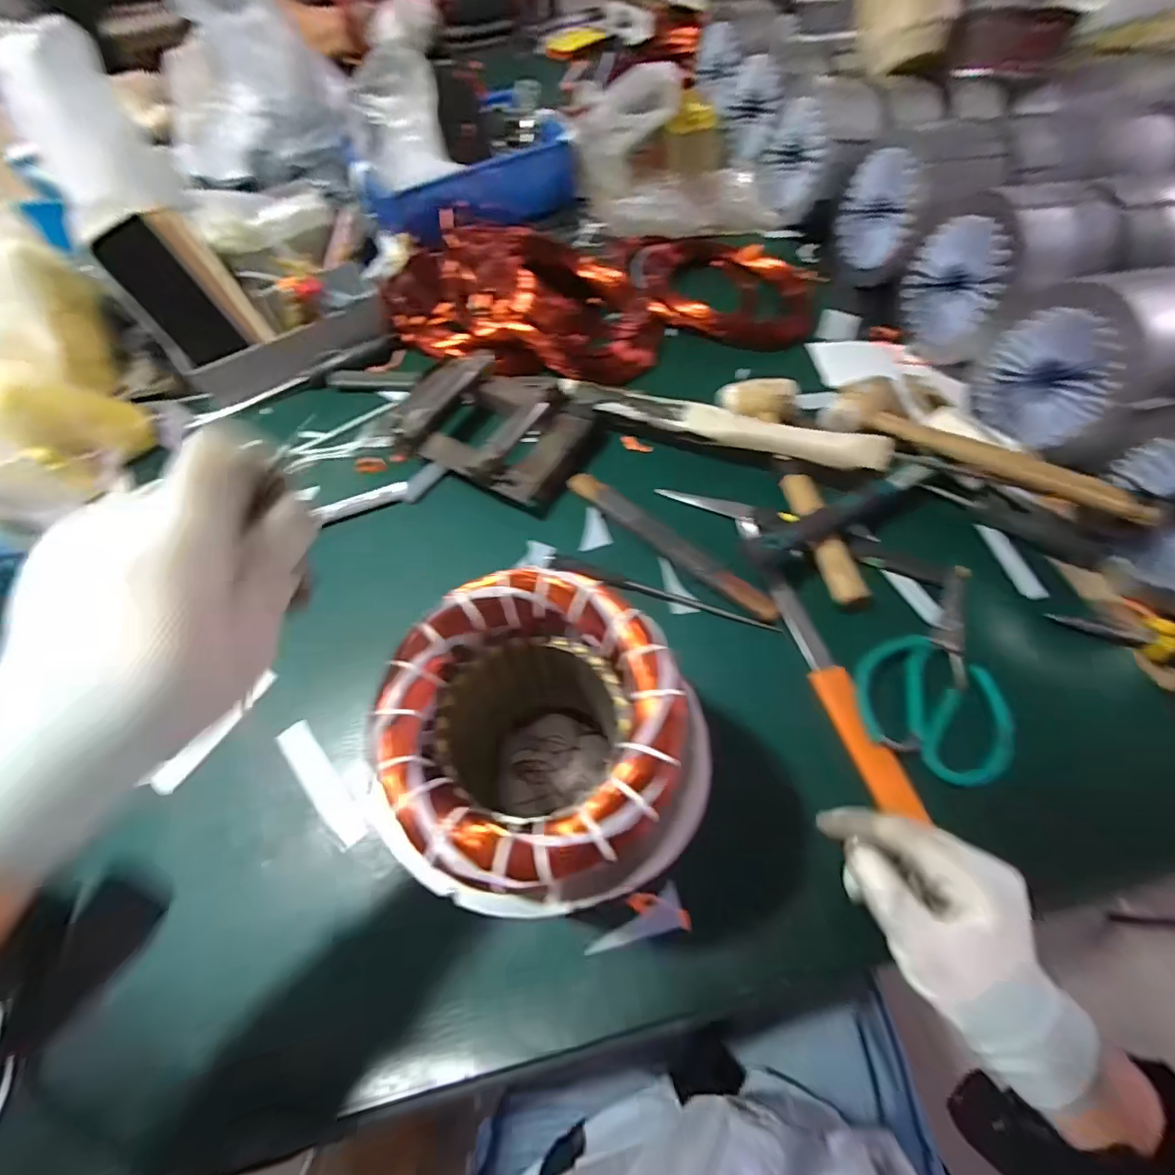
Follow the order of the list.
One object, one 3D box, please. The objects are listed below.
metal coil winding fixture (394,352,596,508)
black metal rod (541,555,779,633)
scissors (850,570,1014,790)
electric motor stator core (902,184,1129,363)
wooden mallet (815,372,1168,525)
[{"bbox_3d":[-0.102,-0.172,0.537,0.204,0.045,0.149,28,66,16],"label":"metal coil winding fixture"},{"bbox_3d":[0.065,0.009,0.454,0.213,0.013,0.015,17,63,13],"label":"black metal rod"},{"bbox_3d":[0.287,0.062,0.395,0.110,0.014,0.184,38,69,20],"label":"scissors"},{"bbox_3d":[0.458,-0.347,0.570,0.128,0.147,0.149,-16,62,-7],"label":"electric motor stator core"},{"bbox_3d":[0.358,-0.130,0.478,0.079,0.038,0.272,-38,54,-17],"label":"wooden mallet"}]

